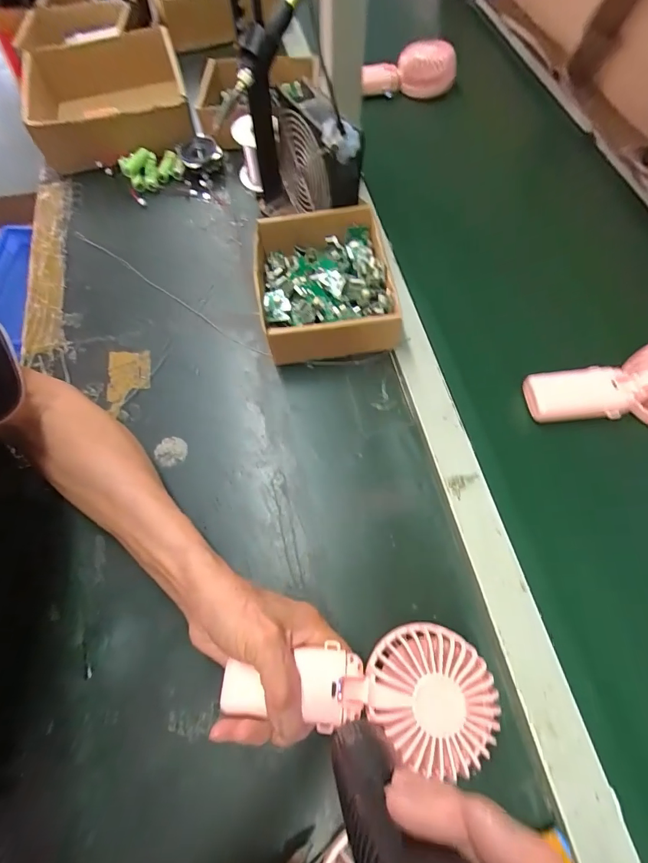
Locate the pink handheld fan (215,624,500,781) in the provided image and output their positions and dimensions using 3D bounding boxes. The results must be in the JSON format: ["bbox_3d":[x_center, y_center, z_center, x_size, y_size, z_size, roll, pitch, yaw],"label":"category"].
[{"bbox_3d":[0.022,0.174,0.275,0.177,0.039,0.075,-2,64,7],"label":"pink handheld fan"}]

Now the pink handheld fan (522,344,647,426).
[{"bbox_3d":[0.297,-0.038,0.398,0.177,0.040,0.085,-8,65,-3],"label":"pink handheld fan"}]

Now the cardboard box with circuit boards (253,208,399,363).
[{"bbox_3d":[0.000,-0.163,0.455,0.147,0.059,0.177,-4,65,-1],"label":"cardboard box with circuit boards"}]

